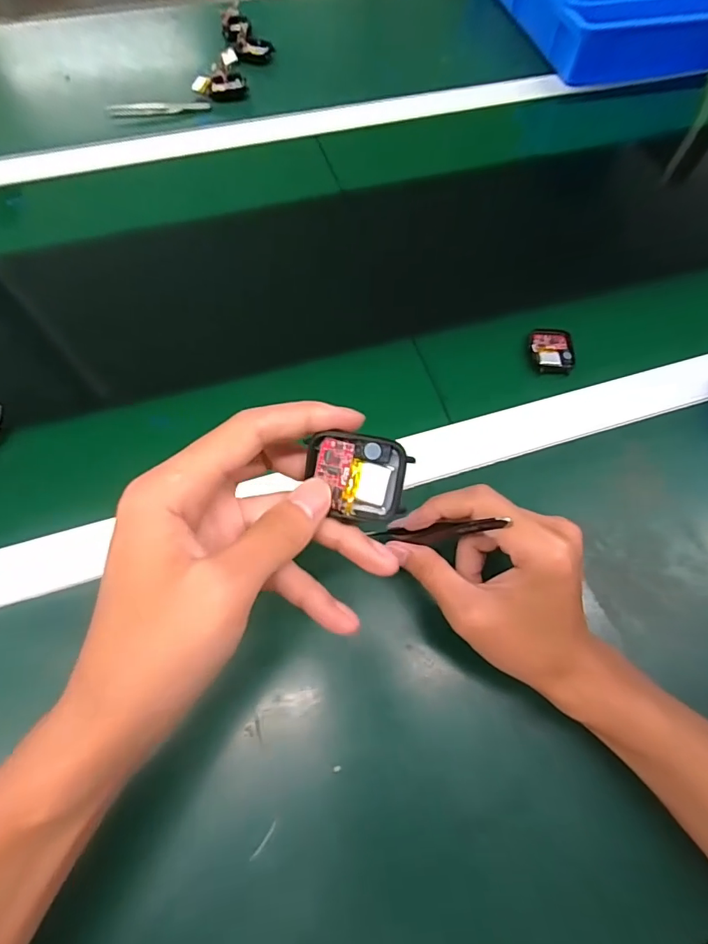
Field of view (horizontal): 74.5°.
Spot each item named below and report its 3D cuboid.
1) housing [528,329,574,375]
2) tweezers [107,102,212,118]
[{"bbox_3d":[0.174,-0.106,0.411,0.038,0.011,0.041,6,66,2],"label":"housing"},{"bbox_3d":[-0.228,-0.427,0.548,0.116,0.004,0.021,-8,66,-5],"label":"tweezers"}]

